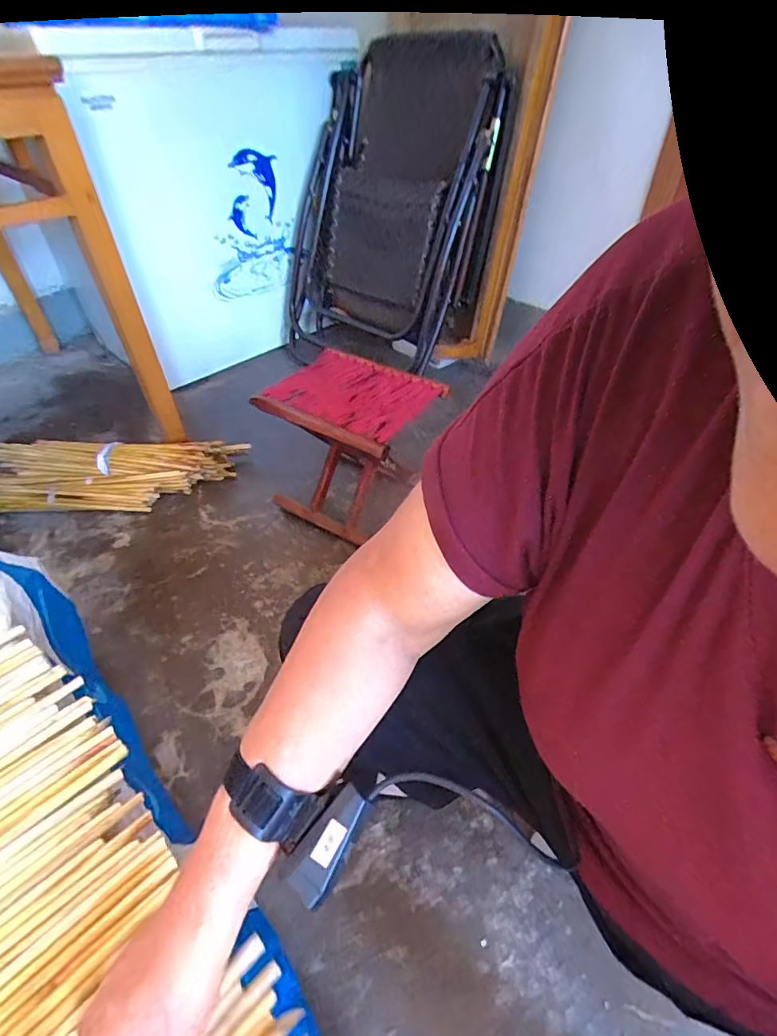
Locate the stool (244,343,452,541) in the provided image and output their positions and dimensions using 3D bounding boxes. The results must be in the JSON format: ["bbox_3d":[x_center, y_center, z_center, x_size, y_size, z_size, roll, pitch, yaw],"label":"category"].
[{"bbox_3d":[-0.078,-0.146,1.068,0.295,0.306,0.264,24,50,24],"label":"stool"}]

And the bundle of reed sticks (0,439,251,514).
[{"bbox_3d":[-0.684,-0.113,1.225,0.612,0.099,0.207,-4,44,-5],"label":"bundle of reed sticks"}]

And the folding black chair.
[{"bbox_3d":[0.005,-0.923,1.526,0.269,0.922,0.686,-5,30,-45],"label":"folding black chair"}]

